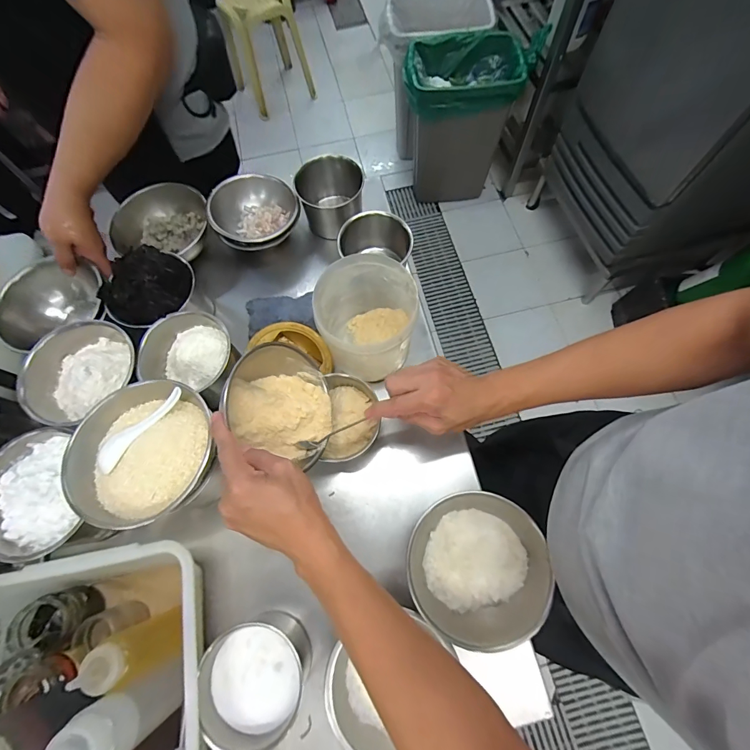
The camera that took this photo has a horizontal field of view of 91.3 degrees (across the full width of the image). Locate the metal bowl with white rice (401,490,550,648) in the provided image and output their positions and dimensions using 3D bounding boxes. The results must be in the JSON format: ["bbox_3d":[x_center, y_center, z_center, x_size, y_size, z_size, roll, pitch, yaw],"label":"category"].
[{"bbox_3d":[0.134,0.245,0.471,0.172,0.056,0.167,-1,70,1],"label":"metal bowl with white rice"}]

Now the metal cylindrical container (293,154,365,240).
[{"bbox_3d":[-0.082,-0.327,0.684,0.111,0.098,0.106,-1,70,1],"label":"metal cylindrical container"}]

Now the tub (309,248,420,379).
[{"bbox_3d":[-0.014,-0.075,0.558,0.134,0.154,0.140,-1,70,1],"label":"tub"}]

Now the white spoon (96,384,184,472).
[{"bbox_3d":[-0.292,0.061,0.450,0.035,0.020,0.127,37,75,13],"label":"white spoon"}]

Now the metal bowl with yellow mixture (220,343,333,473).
[{"bbox_3d":[-0.121,0.033,0.472,0.142,0.075,0.126,31,66,-29],"label":"metal bowl with yellow mixture"}]

